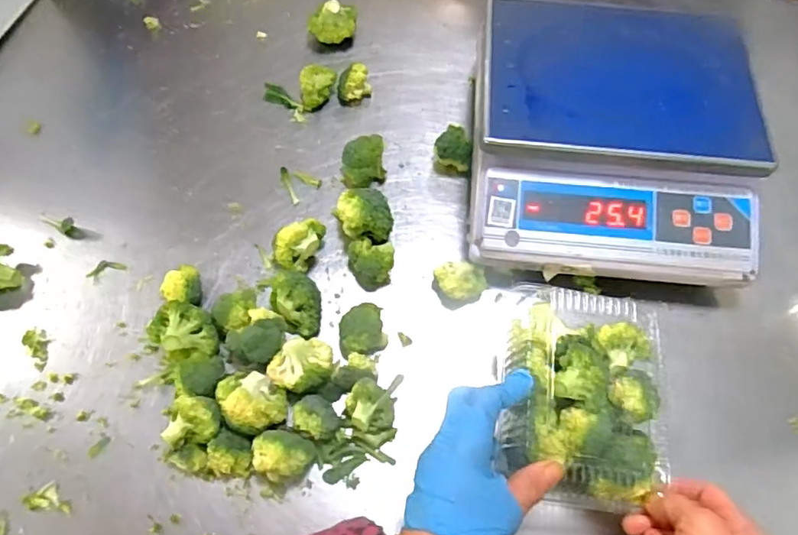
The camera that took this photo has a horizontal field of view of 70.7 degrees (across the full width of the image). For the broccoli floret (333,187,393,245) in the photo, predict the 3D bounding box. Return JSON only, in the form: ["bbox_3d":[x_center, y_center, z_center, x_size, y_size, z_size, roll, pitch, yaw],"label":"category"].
[{"bbox_3d":[-0.037,-0.050,0.588,0.053,0.055,0.057,1,64,-3],"label":"broccoli floret"}]

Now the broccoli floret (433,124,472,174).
[{"bbox_3d":[0.061,-0.134,0.645,0.040,0.037,0.048,0,64,-3],"label":"broccoli floret"}]

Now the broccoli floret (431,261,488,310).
[{"bbox_3d":[0.062,0.016,0.570,0.050,0.037,0.039,-16,66,-11],"label":"broccoli floret"}]

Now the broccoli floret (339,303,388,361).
[{"bbox_3d":[-0.035,0.061,0.539,0.048,0.048,0.046,1,64,-3],"label":"broccoli floret"}]

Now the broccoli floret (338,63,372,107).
[{"bbox_3d":[-0.055,-0.223,0.686,0.039,0.032,0.036,-14,66,-10],"label":"broccoli floret"}]

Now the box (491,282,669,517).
[{"bbox_3d":[0.154,0.094,0.464,0.137,0.056,0.183,10,64,2],"label":"box"}]

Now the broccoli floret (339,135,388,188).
[{"bbox_3d":[-0.039,-0.119,0.628,0.051,0.045,0.058,1,64,-3],"label":"broccoli floret"}]

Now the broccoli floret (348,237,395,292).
[{"bbox_3d":[-0.027,-0.007,0.570,0.045,0.044,0.046,1,64,-3],"label":"broccoli floret"}]

